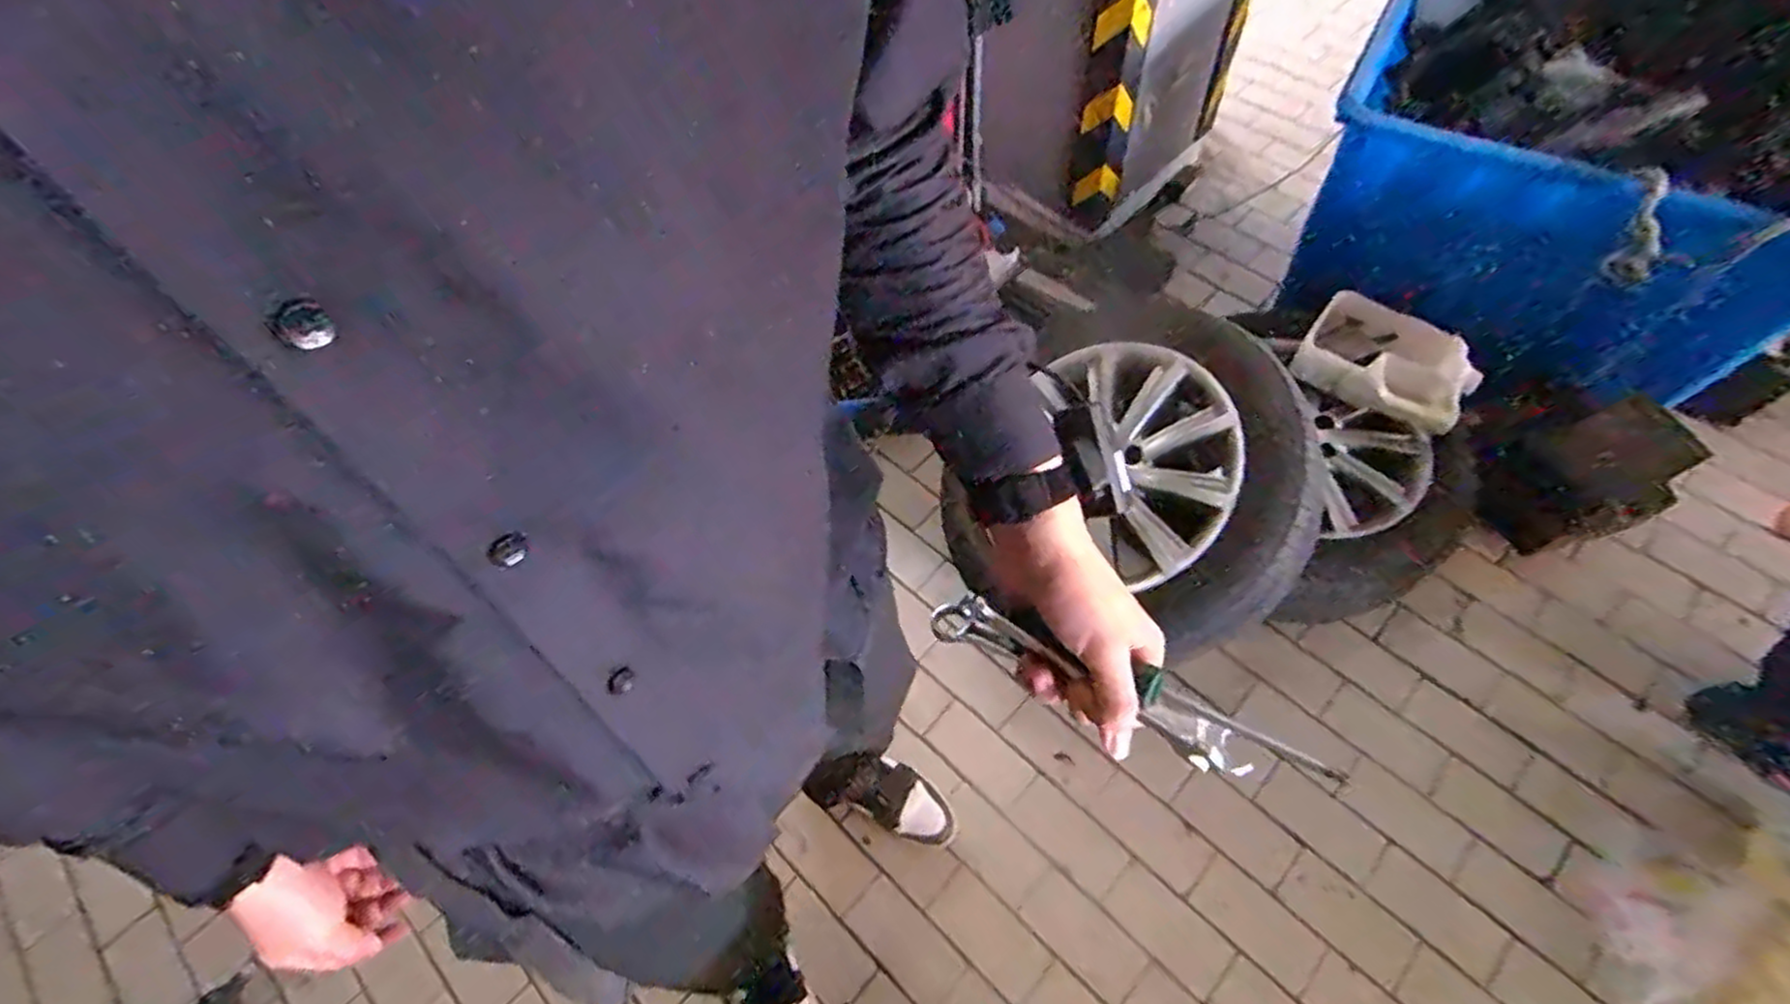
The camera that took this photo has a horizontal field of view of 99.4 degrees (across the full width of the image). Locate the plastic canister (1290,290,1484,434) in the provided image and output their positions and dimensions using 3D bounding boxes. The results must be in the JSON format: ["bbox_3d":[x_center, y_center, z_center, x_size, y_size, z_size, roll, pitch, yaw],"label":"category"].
[{"bbox_3d":[0.948,-0.268,1.463,0.203,0.115,0.302,-41,64,-18],"label":"plastic canister"}]

